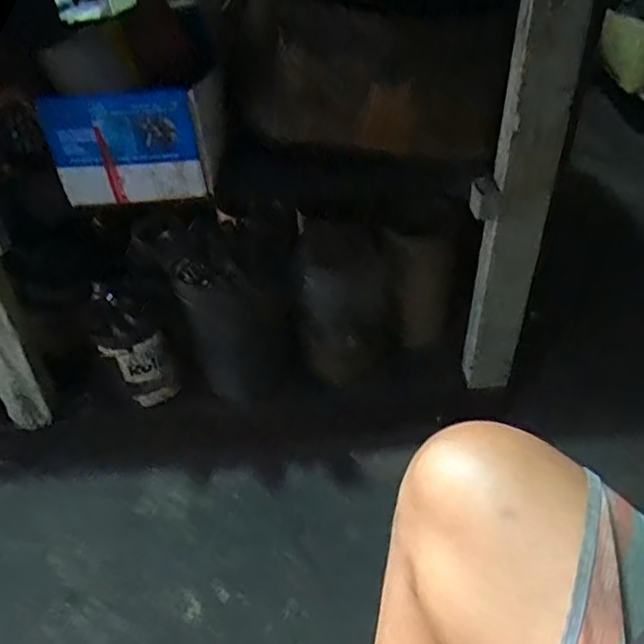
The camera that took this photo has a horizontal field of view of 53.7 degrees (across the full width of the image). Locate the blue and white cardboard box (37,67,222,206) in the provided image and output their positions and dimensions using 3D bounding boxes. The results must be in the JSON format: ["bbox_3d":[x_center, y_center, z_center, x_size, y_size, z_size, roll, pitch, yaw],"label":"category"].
[{"bbox_3d":[-0.233,-0.232,0.806,0.196,0.137,0.085,-1,42,2],"label":"blue and white cardboard box"}]

